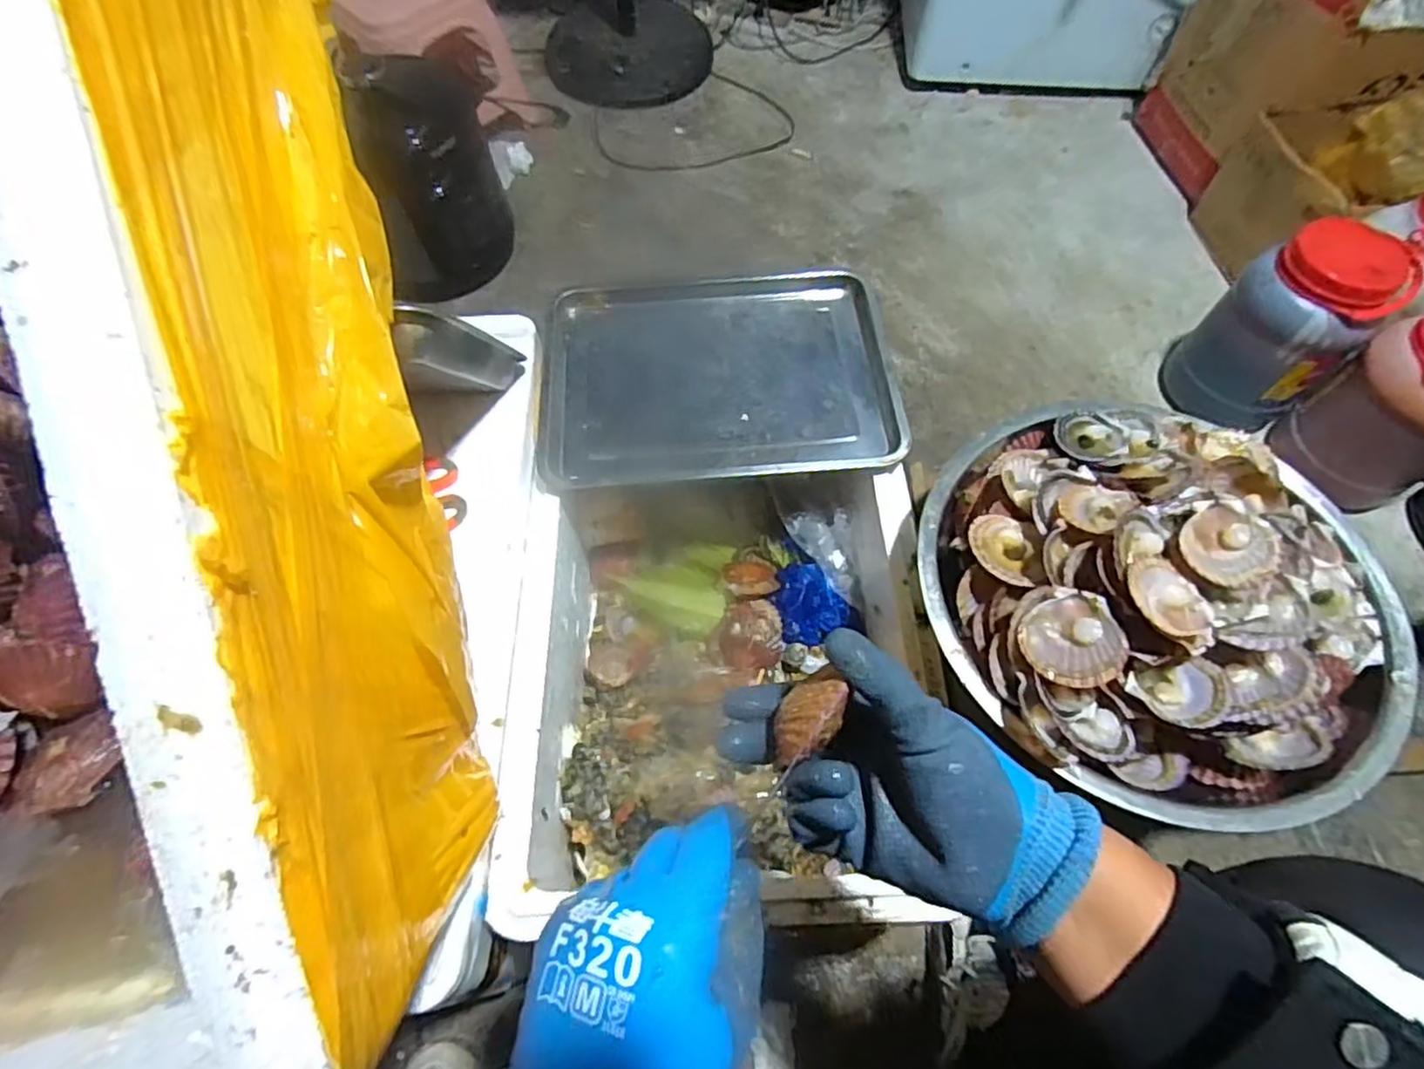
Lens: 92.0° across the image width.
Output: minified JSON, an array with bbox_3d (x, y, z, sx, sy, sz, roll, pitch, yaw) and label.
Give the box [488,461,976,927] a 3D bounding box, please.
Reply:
[{"bbox_3d":[0.008,0.128,0.728,0.385,0.202,0.440,1,61,0],"label":"box"}]

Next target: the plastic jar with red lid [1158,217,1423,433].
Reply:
[{"bbox_3d":[0.790,-0.279,0.975,0.160,0.271,0.178,-34,66,-17],"label":"plastic jar with red lid"}]

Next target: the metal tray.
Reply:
[{"bbox_3d":[0.004,-0.189,0.784,0.381,0.035,0.299,-3,61,-2],"label":"metal tray"}]

